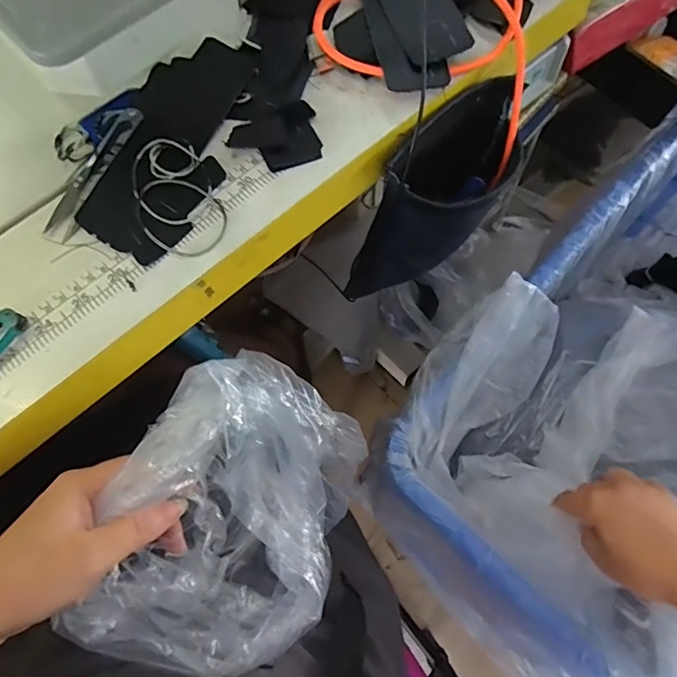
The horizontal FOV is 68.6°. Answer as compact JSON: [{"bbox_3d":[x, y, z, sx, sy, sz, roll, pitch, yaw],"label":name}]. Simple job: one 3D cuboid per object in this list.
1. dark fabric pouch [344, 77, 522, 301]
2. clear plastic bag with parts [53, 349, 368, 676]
[{"bbox_3d":[0.086,-0.114,0.447,0.074,0.204,0.134,39,74,16],"label":"dark fabric pouch"},{"bbox_3d":[-0.062,0.113,0.319,0.129,0.127,0.181,19,73,3],"label":"clear plastic bag with parts"}]

